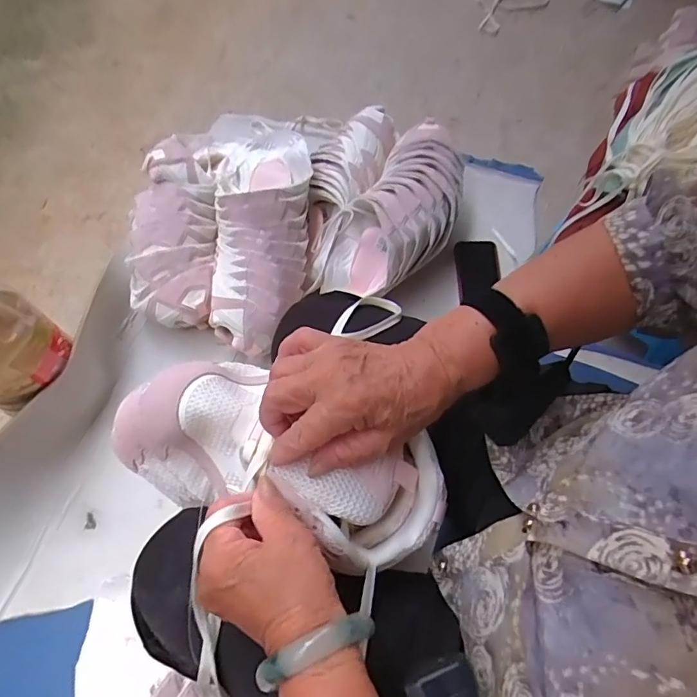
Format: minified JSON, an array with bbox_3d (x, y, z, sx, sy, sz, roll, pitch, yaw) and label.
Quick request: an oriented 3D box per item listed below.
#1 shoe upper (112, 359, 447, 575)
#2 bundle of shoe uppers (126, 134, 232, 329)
[{"bbox_3d":[-0.047,0.077,0.362,0.231,0.055,0.108,20,65,4],"label":"shoe upper"},{"bbox_3d":[-0.326,-0.258,0.961,0.157,0.137,0.444,0,65,-2],"label":"bundle of shoe uppers"}]

